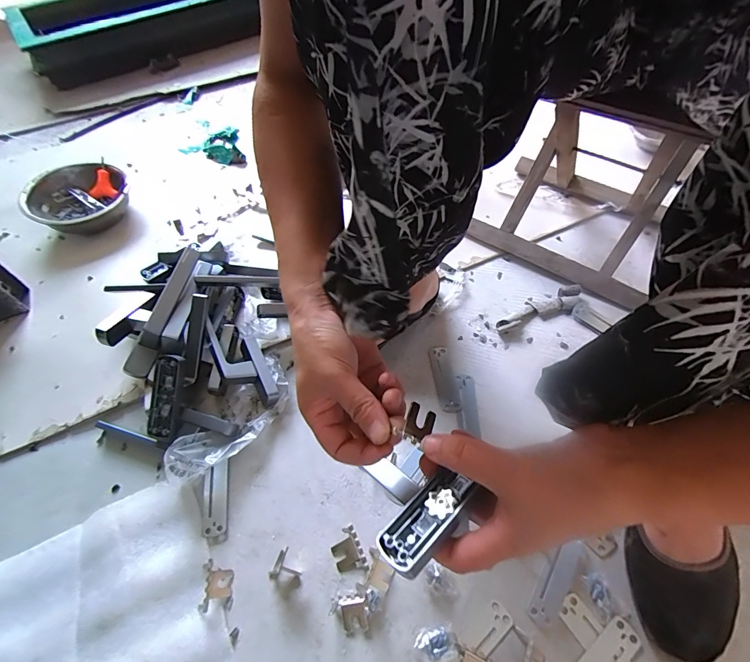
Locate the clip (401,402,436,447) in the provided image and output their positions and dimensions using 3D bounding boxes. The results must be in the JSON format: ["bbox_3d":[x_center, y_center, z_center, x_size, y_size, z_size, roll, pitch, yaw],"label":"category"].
[{"bbox_3d":[0.030,0.067,0.268,0.019,0.008,0.028,21,59,17],"label":"clip"}]

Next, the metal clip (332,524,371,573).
[{"bbox_3d":[-0.029,0.235,0.404,0.031,0.006,0.043,-19,56,-10],"label":"metal clip"}]

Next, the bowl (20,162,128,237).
[{"bbox_3d":[-0.573,-0.254,0.732,0.166,0.077,0.163,-2,55,2],"label":"bowl"}]

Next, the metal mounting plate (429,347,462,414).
[{"bbox_3d":[0.095,0.064,0.515,0.027,0.004,0.098,-6,55,-1],"label":"metal mounting plate"}]

